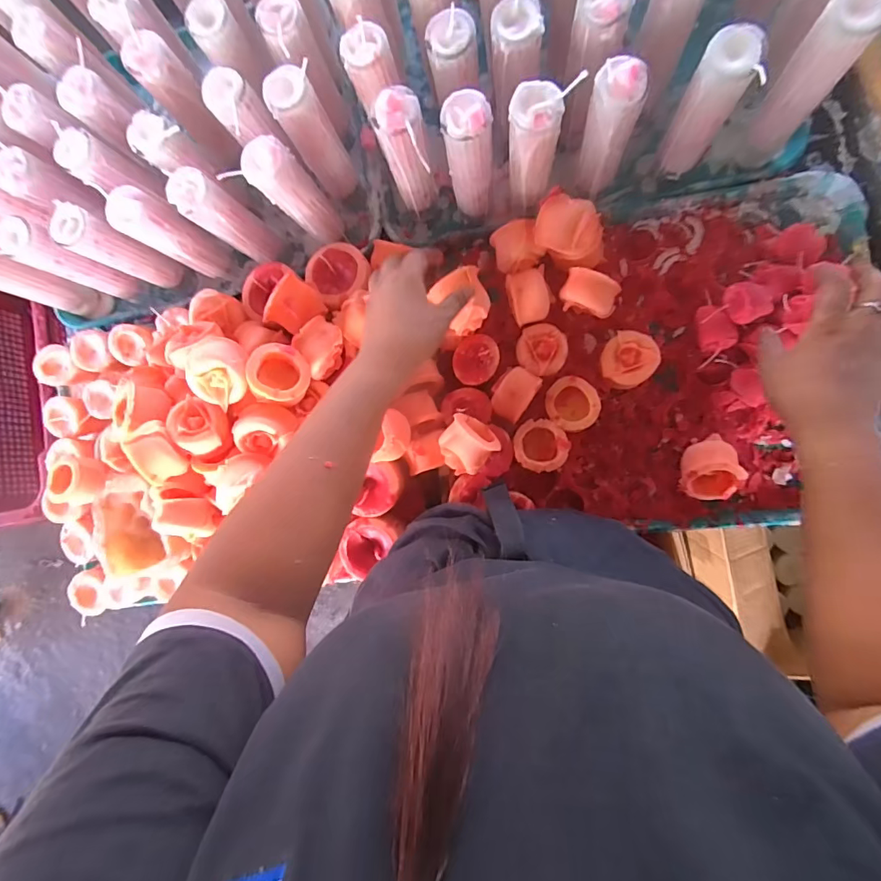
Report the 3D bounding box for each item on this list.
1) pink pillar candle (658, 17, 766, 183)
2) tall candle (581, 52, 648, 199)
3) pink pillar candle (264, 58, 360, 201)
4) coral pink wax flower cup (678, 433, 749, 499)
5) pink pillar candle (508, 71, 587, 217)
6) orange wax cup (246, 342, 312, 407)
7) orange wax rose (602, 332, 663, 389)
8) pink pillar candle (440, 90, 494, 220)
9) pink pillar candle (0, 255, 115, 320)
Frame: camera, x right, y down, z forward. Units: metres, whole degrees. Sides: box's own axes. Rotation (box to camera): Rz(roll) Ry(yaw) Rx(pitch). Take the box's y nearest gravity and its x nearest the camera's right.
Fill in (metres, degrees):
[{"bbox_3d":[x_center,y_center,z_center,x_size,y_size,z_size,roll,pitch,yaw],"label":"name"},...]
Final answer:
[{"bbox_3d":[0.229,-0.290,0.407,0.037,0.142,0.034,0,91,8],"label":"pink pillar candle"},{"bbox_3d":[0.148,-0.273,0.413,0.039,0.135,0.034,15,93,8],"label":"tall candle"},{"bbox_3d":[-0.120,-0.296,0.455,0.040,0.134,0.045,-16,89,8],"label":"pink pillar candle"},{"bbox_3d":[0.279,0.029,0.466,0.056,0.047,0.066,15,93,8],"label":"coral pink wax flower cup"},{"bbox_3d":[0.090,-0.263,0.433,0.051,0.150,0.042,10,92,8],"label":"pink pillar candle"},{"bbox_3d":[-0.155,-0.059,0.440,0.055,0.033,0.055,13,74,-21],"label":"orange wax cup"},{"bbox_3d":[0.195,-0.083,0.480,0.052,0.035,0.054,0,91,8],"label":"orange wax rose"},{"bbox_3d":[0.030,-0.260,0.433,0.042,0.134,0.040,-6,90,8],"label":"pink pillar candle"},{"bbox_3d":[-0.467,-0.181,0.525,0.046,0.174,0.046,20,94,7],"label":"pink pillar candle"}]

